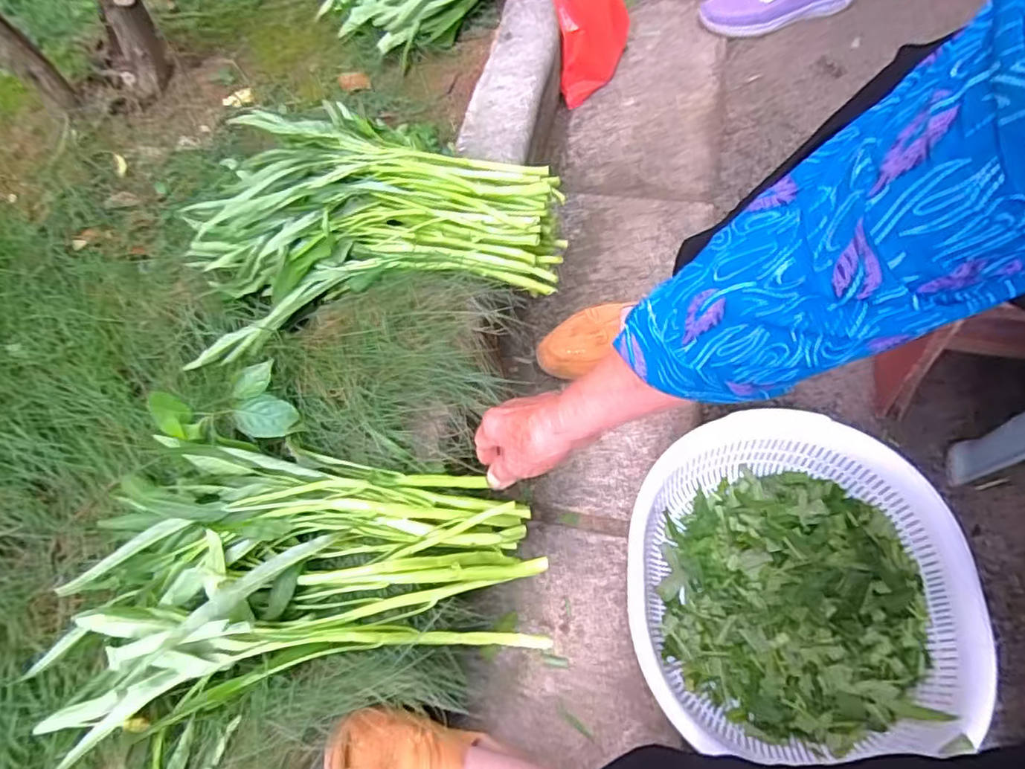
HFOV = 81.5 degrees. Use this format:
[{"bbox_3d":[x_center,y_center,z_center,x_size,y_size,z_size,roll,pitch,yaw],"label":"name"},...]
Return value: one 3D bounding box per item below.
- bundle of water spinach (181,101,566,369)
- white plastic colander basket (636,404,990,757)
[{"bbox_3d":[-0.170,-0.187,0.662,0.426,0.130,0.225,-10,61,3],"label":"bundle of water spinach"},{"bbox_3d":[0.252,0.180,0.557,0.272,0.109,0.291,-2,60,8],"label":"white plastic colander basket"}]

